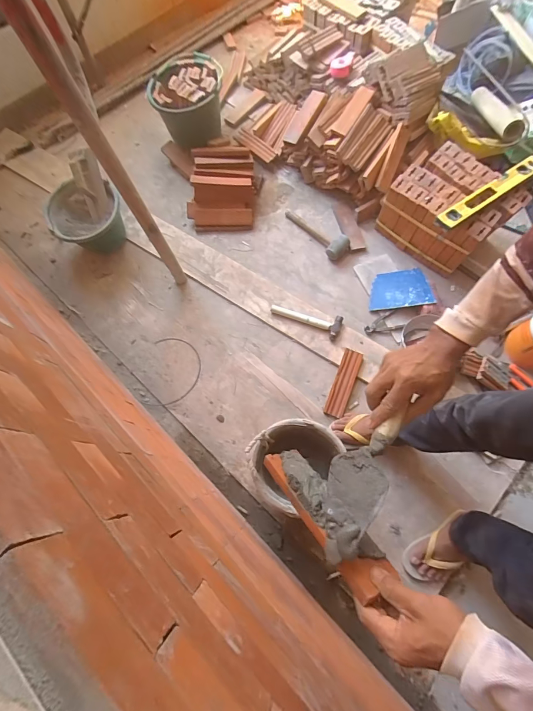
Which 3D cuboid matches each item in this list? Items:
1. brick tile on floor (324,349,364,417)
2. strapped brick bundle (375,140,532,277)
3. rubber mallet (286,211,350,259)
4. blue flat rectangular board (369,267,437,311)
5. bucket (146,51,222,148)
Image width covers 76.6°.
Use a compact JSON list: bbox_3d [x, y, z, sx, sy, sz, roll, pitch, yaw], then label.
[{"bbox_3d":[0.260,0.091,1.128,0.064,0.022,0.231,20,74,8],"label":"brick tile on floor"},{"bbox_3d":[0.643,-0.523,1.220,0.313,0.238,0.360,-40,76,-11],"label":"strapped brick bundle"},{"bbox_3d":[0.190,-0.493,1.315,0.090,0.055,0.299,-40,76,-11],"label":"rubber mallet"},{"bbox_3d":[0.485,-0.245,1.229,0.211,0.010,0.149,-4,69,17],"label":"blue flat rectangular board"},{"bbox_3d":[-0.322,-1.051,1.417,0.293,0.228,0.263,-8,72,-1],"label":"bucket"}]

